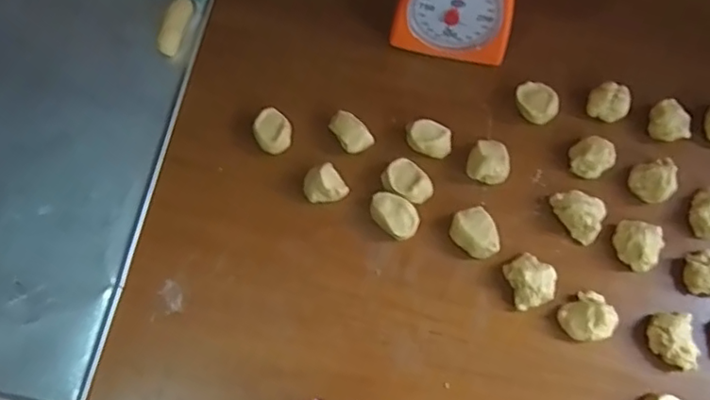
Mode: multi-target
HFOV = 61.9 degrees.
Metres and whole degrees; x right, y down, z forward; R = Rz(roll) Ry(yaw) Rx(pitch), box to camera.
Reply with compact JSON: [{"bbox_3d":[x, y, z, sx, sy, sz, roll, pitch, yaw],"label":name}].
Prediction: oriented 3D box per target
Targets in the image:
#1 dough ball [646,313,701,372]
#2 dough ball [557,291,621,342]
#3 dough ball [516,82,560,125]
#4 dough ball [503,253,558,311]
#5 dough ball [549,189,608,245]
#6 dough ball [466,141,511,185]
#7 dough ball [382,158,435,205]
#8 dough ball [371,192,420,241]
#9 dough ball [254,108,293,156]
[{"bbox_3d":[0.287,0.128,0.534,0.037,0.019,0.050,-7,73,-4],"label":"dough ball"},{"bbox_3d":[0.213,0.106,0.538,0.050,0.021,0.043,-20,74,-7],"label":"dough ball"},{"bbox_3d":[0.189,-0.100,0.611,0.037,0.019,0.045,-26,75,-9],"label":"dough ball"},{"bbox_3d":[0.166,0.074,0.549,0.043,0.023,0.047,0,73,-1],"label":"dough ball"},{"bbox_3d":[0.222,0.013,0.574,0.042,0.023,0.054,-23,75,-8],"label":"dough ball"},{"bbox_3d":[0.135,-0.040,0.587,0.041,0.025,0.046,26,74,7],"label":"dough ball"},{"bbox_3d":[0.052,-0.017,0.579,0.050,0.017,0.037,40,76,10],"label":"dough ball"},{"bbox_3d":[0.038,0.014,0.569,0.049,0.017,0.033,39,76,10],"label":"dough ball"},{"bbox_3d":[-0.082,-0.069,0.588,0.035,0.014,0.043,-25,75,-9],"label":"dough ball"}]

